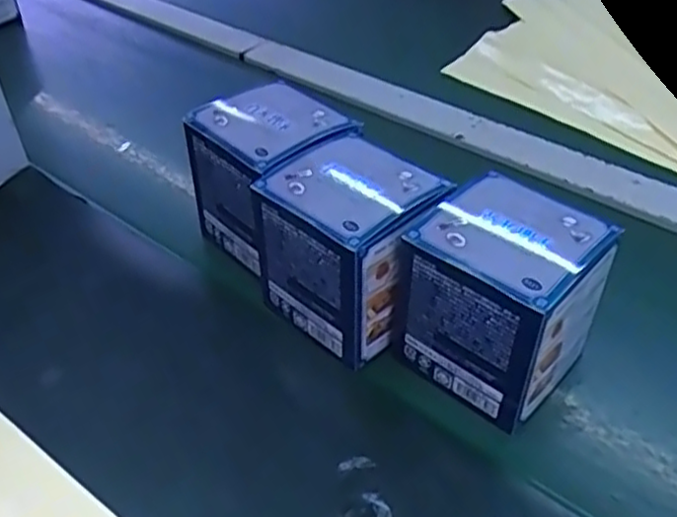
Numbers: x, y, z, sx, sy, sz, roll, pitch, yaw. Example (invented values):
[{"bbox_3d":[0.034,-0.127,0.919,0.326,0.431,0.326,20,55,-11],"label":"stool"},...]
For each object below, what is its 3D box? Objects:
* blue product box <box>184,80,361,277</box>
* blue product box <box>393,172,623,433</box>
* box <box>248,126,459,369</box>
[{"bbox_3d":[-0.043,-0.052,0.452,0.078,0.093,0.076,-29,48,-29],"label":"blue product box"},{"bbox_3d":[0.085,0.021,0.375,0.088,0.093,0.076,29,48,30],"label":"blue product box"},{"bbox_3d":[0.007,-0.007,0.403,0.082,0.095,0.077,32,50,32],"label":"box"}]

